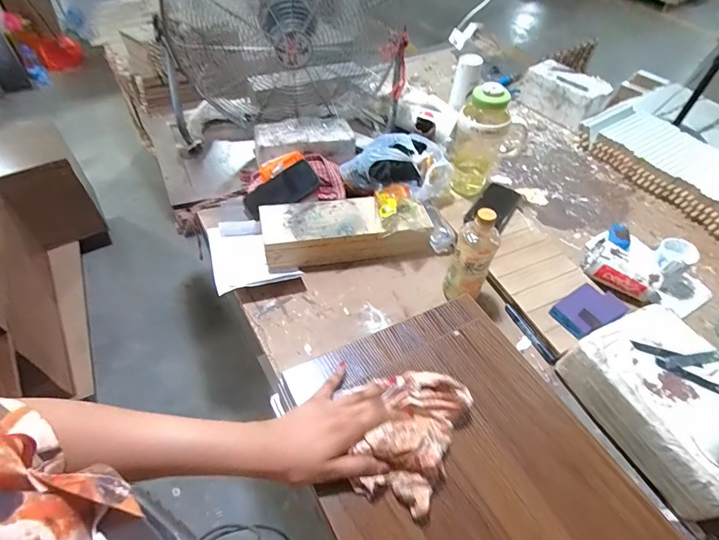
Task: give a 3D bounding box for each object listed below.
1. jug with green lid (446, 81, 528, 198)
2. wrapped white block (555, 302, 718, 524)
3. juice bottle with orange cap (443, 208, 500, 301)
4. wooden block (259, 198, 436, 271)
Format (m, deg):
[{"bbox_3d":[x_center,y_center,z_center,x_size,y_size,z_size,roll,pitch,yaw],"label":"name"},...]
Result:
[{"bbox_3d":[0.280,-0.288,0.878,0.140,0.235,0.124,7,52,4],"label":"jug with green lid"},{"bbox_3d":[0.478,0.204,0.616,0.204,0.101,0.269,-21,55,-17],"label":"wrapped white block"},{"bbox_3d":[0.200,-0.020,0.708,0.066,0.172,0.063,22,54,15],"label":"juice bottle with orange cap"},{"bbox_3d":[-0.024,-0.085,0.812,0.344,0.068,0.129,-6,52,-7],"label":"wooden block"}]

